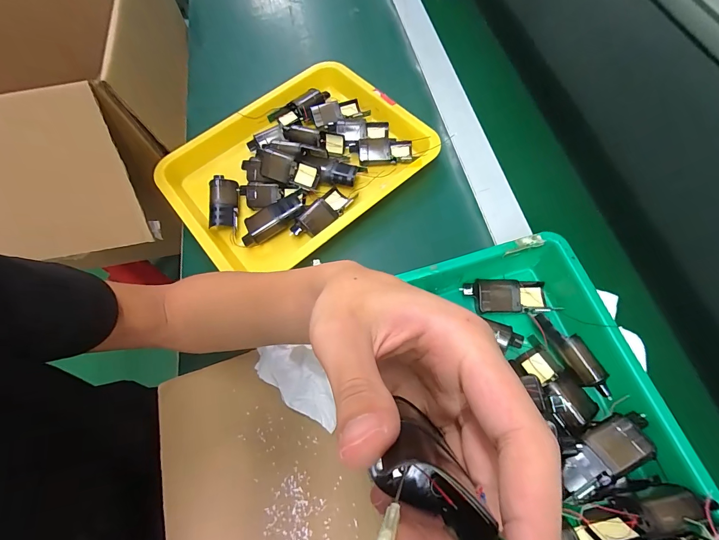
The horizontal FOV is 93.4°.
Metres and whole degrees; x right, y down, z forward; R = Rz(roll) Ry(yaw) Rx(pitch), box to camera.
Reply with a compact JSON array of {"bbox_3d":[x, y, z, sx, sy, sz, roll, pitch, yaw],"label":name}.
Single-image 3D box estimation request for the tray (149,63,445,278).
[{"bbox_3d":[-0.088,-0.144,0.473,0.325,0.056,0.254,-38,68,-12],"label":"tray"}]

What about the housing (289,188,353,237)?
[{"bbox_3d":[-0.048,-0.073,0.437,0.034,0.023,0.087,35,73,18],"label":"housing"}]

